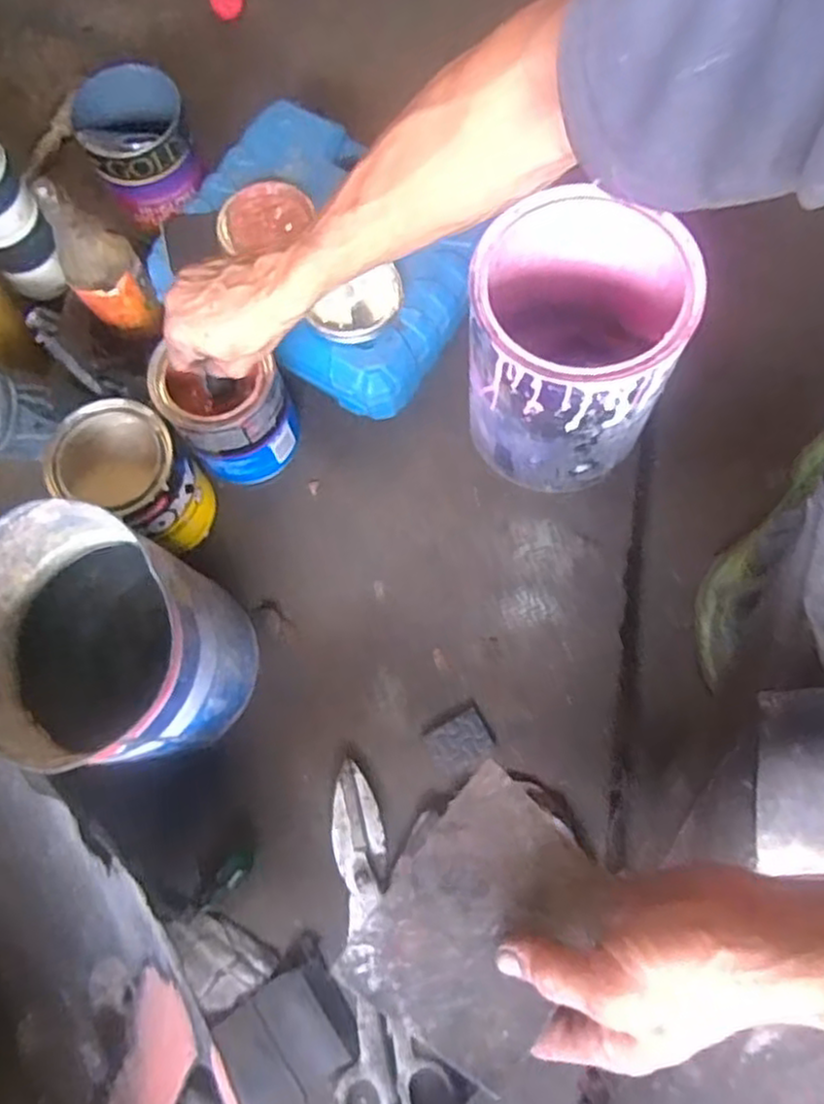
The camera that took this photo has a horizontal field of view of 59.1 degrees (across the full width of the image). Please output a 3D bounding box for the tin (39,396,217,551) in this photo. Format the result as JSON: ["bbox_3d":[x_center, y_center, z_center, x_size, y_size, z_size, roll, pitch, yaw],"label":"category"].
[{"bbox_3d":[-0.238,-0.060,0.641,0.102,0.124,0.094,-1,74,3],"label":"tin"}]

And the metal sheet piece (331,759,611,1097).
[{"bbox_3d":[0.031,0.166,0.340,0.084,0.005,0.115,26,67,21],"label":"metal sheet piece"}]

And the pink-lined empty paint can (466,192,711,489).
[{"bbox_3d":[0.124,-0.157,0.611,0.152,0.214,0.151,-1,74,3],"label":"pink-lined empty paint can"}]

